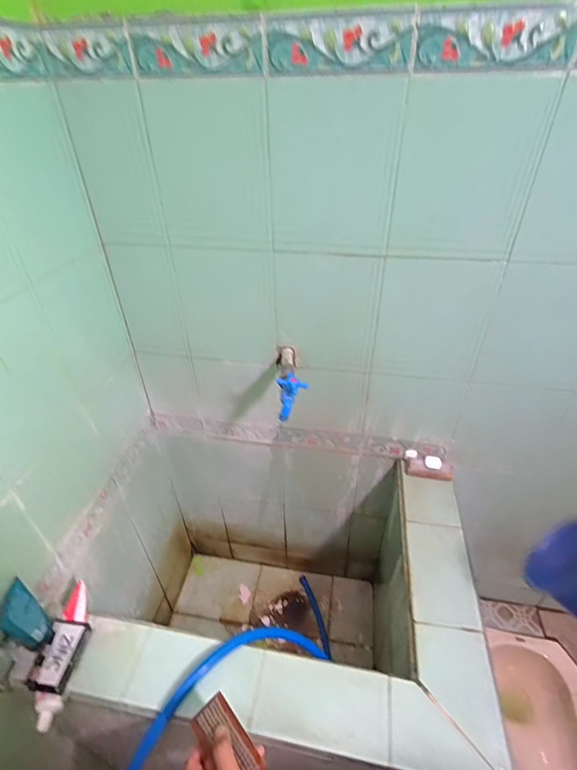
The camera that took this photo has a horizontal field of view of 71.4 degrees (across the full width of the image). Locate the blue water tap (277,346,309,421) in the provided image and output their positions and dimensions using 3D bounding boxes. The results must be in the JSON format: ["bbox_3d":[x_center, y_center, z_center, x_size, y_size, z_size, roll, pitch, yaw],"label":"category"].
[{"bbox_3d":[0.004,-0.015,0.786,0.052,0.070,0.190,-3,38,-2],"label":"blue water tap"}]

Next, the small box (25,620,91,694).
[{"bbox_3d":[-0.372,0.436,0.650,0.059,0.021,0.098,4,38,7],"label":"small box"}]

